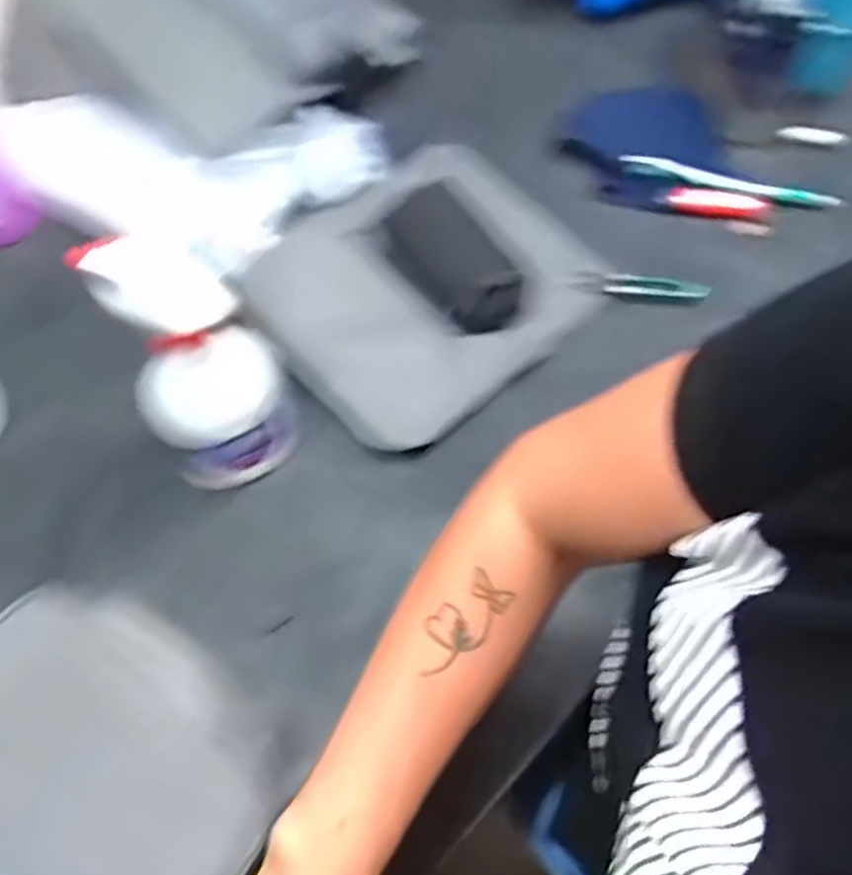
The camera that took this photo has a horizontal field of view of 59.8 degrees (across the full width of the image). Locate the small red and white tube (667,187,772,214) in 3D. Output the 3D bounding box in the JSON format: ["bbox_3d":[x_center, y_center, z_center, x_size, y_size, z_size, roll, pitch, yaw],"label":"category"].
[{"bbox_3d":[0.268,-0.213,0.678,0.090,0.020,0.021,9,60,6],"label":"small red and white tube"}]

